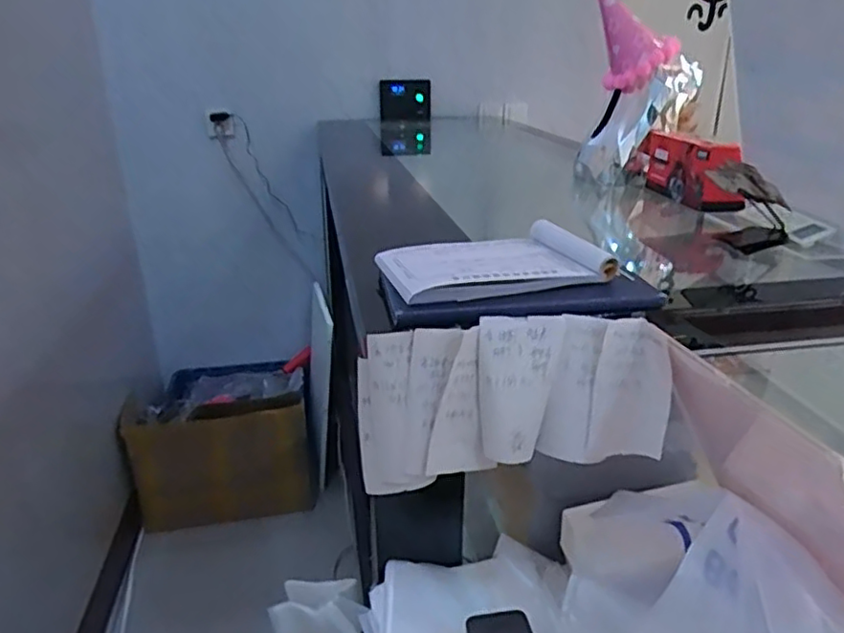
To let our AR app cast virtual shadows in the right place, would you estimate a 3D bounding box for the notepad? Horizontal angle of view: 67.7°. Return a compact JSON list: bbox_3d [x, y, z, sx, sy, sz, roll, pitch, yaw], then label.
[{"bbox_3d":[0.069,-0.055,0.610,0.209,0.024,0.127,-8,25,-17],"label":"notepad"}]

